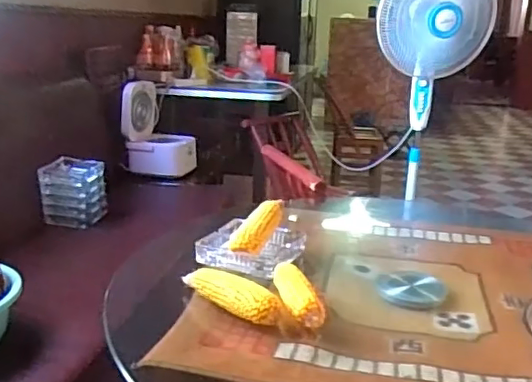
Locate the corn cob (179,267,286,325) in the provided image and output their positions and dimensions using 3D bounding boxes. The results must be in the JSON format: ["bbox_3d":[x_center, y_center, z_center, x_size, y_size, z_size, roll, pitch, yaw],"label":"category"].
[{"bbox_3d":[-0.052,0.142,0.803,0.169,0.041,0.050,17,22,40],"label":"corn cob"}]

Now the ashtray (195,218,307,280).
[{"bbox_3d":[-0.023,0.098,0.983,0.167,0.036,0.155,7,18,16],"label":"ashtray"}]

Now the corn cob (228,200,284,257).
[{"bbox_3d":[-0.013,0.060,0.983,0.053,0.042,0.161,10,32,24],"label":"corn cob"}]

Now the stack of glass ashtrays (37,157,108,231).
[{"bbox_3d":[-0.595,0.010,1.730,0.147,0.193,0.160,6,17,12],"label":"stack of glass ashtrays"}]

